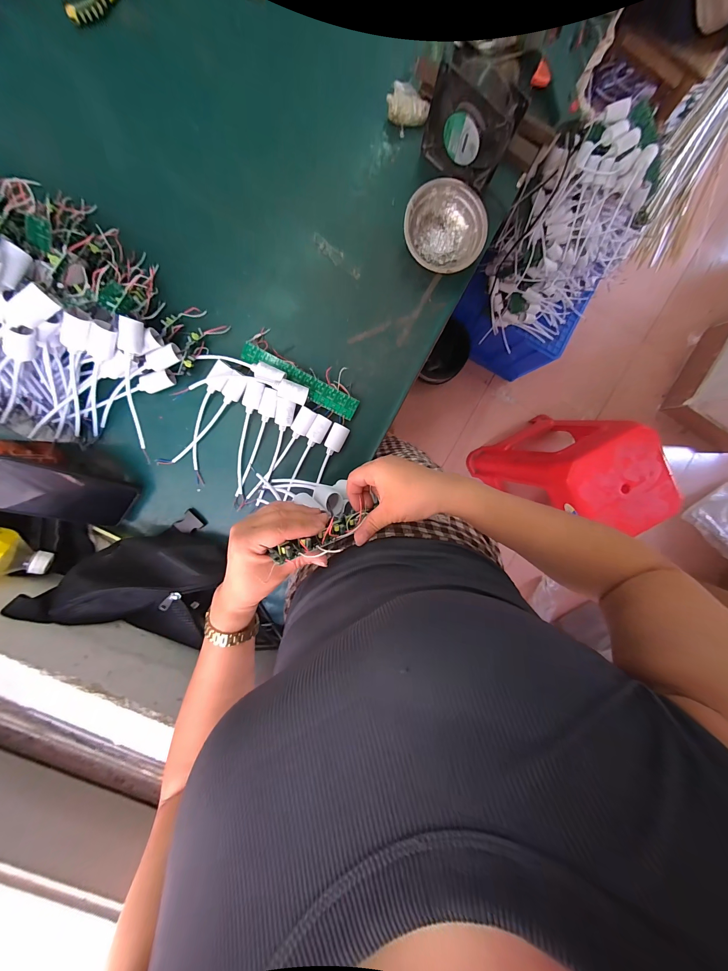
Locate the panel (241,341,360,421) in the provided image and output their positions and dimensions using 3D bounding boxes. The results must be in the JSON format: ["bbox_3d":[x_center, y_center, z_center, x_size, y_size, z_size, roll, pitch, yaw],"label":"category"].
[{"bbox_3d":[-0.106,-0.172,0.509,0.204,0.019,0.036,27,95,-5],"label":"panel"}]

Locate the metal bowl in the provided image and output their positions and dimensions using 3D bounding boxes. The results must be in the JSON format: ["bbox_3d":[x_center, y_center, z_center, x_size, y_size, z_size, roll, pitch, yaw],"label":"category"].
[{"bbox_3d":[0.128,-0.406,0.490,0.126,0.039,0.124,0,97,-3],"label":"metal bowl"}]

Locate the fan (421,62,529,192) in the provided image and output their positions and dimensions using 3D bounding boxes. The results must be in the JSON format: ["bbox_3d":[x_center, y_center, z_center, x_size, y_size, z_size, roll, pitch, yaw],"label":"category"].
[{"bbox_3d":[0.150,-0.514,0.443,0.122,0.110,0.043,32,94,-6],"label":"fan"}]

